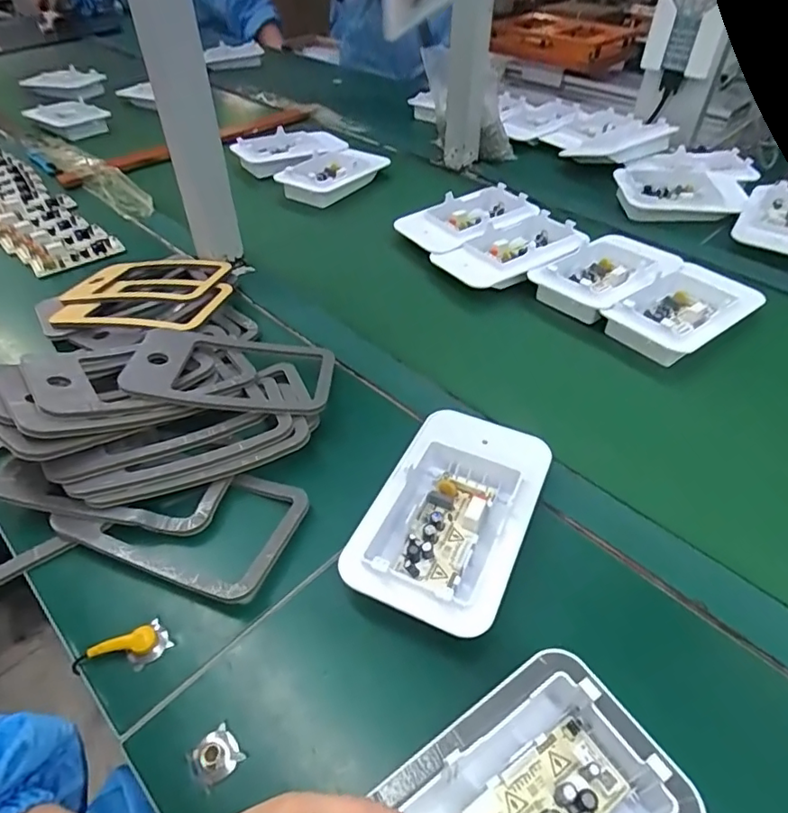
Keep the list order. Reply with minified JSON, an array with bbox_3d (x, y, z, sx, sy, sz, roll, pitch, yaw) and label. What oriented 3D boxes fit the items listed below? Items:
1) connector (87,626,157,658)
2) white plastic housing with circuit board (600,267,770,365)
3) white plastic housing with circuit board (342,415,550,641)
[{"bbox_3d":[-0.165,0.146,0.330,0.038,0.007,0.013,-16,48,-17],"label":"connector"},{"bbox_3d":[0.310,-0.102,0.575,0.173,0.042,0.099,-29,53,-28],"label":"white plastic housing with circuit board"},{"bbox_3d":[0.043,0.071,0.385,0.098,0.037,0.170,19,47,16],"label":"white plastic housing with circuit board"}]

